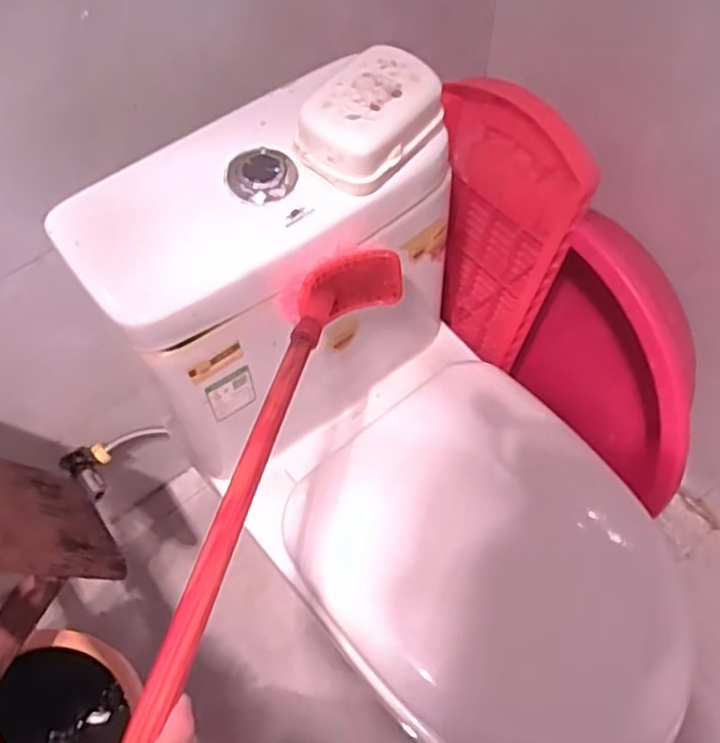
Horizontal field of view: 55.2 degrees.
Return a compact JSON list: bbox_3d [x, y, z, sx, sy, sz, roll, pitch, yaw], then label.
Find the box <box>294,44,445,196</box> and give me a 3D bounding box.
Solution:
[{"bbox_3d":[0.007,-0.213,0.577,0.083,0.052,0.116,38,71,20],"label":"box"}]

